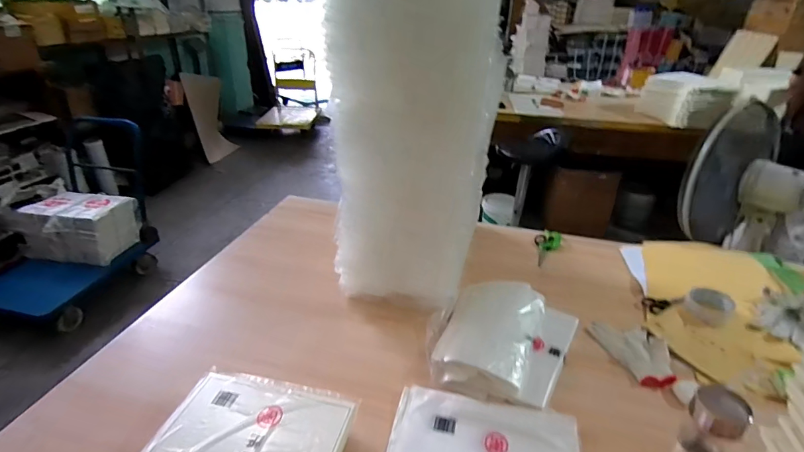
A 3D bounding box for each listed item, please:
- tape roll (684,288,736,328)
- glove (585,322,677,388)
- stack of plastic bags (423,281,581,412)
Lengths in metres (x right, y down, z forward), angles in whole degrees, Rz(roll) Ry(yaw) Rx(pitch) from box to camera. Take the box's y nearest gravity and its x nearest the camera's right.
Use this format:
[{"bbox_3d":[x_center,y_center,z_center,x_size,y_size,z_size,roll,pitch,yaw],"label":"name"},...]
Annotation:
[{"bbox_3d":[0.673,0.176,0.938,0.086,0.036,0.095,26,37,37],"label":"tape roll"},{"bbox_3d":[0.470,0.245,0.874,0.115,0.033,0.183,-1,29,-5],"label":"glove"},{"bbox_3d":[0.200,0.221,0.888,0.264,0.037,0.314,18,33,27],"label":"stack of plastic bags"}]

